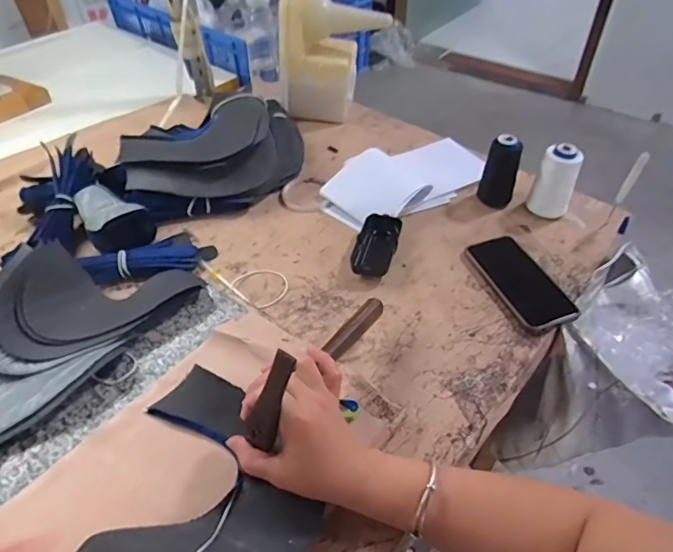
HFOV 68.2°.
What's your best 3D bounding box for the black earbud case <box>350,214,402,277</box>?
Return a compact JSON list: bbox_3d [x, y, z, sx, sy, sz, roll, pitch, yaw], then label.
[{"bbox_3d":[0.054,-0.040,0.675,0.054,0.022,0.110,10,46,9],"label":"black earbud case"}]

